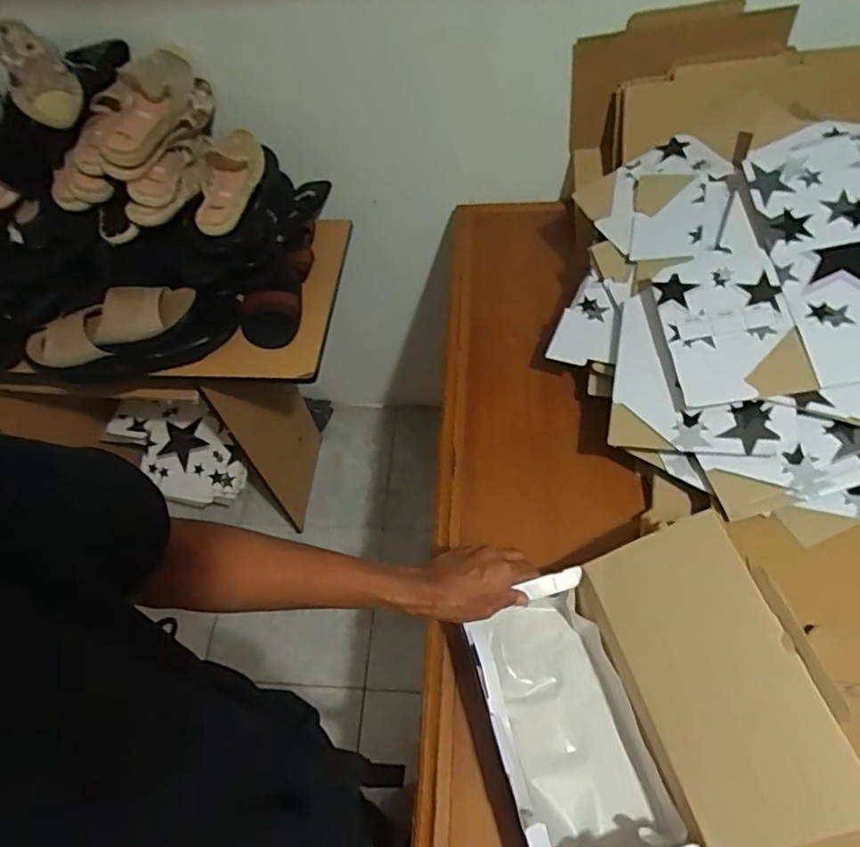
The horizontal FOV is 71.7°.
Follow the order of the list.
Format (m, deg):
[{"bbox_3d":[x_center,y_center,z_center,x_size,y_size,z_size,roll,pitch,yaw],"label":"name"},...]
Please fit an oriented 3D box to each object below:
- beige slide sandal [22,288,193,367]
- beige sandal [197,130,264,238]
[{"bbox_3d":[-0.523,-0.164,0.970,0.285,0.050,0.104,-18,59,-7],"label":"beige slide sandal"},{"bbox_3d":[-0.325,-0.396,0.960,0.081,0.057,0.212,8,59,9],"label":"beige sandal"}]

